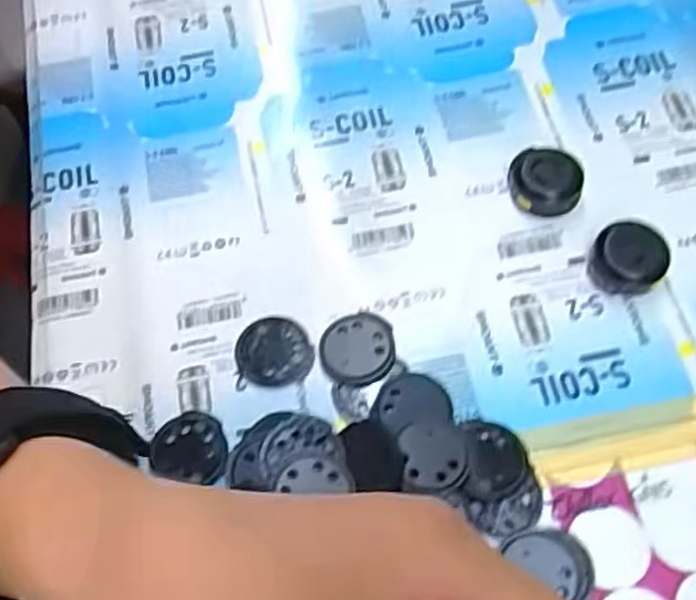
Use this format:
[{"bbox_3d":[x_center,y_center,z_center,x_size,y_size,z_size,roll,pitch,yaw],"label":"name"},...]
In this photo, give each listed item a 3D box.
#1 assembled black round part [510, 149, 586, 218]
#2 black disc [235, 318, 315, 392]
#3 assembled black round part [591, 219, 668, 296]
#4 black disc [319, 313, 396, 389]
[{"bbox_3d":[0.084,-0.050,0.330,0.030,0.012,0.025,32,70,17],"label":"assembled black round part"},{"bbox_3d":[-0.029,0.020,0.307,0.031,0.004,0.029,-5,64,1],"label":"black disc"},{"bbox_3d":[0.113,-0.015,0.312,0.027,0.013,0.028,-1,64,3],"label":"assembled black round part"},{"bbox_3d":[0.004,0.020,0.305,0.029,0.005,0.031,-1,64,3],"label":"black disc"}]

